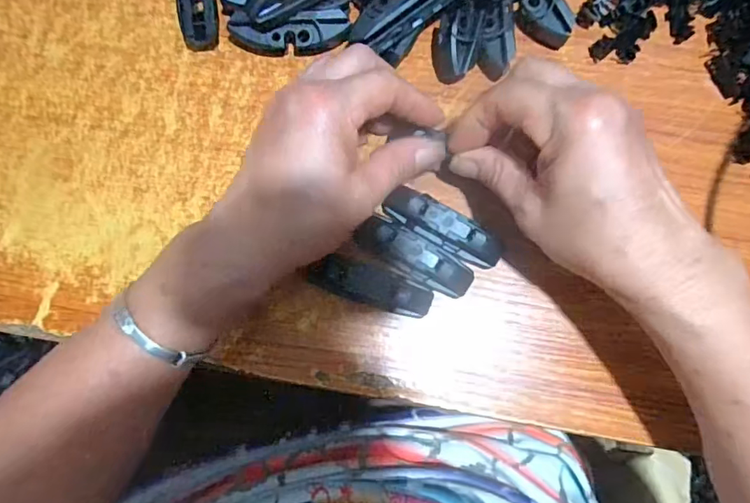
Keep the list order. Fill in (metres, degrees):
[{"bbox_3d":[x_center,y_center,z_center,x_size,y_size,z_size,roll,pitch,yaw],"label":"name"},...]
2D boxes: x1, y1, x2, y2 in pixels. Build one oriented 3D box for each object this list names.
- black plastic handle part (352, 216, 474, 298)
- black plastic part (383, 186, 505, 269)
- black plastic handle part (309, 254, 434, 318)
[{"bbox_3d":[0.023,0.003,0.287,0.069,0.020,0.023,29,85,3],"label":"black plastic handle part"},{"bbox_3d":[0.041,-0.013,0.288,0.070,0.018,0.021,32,85,3],"label":"black plastic part"},{"bbox_3d":[-0.002,0.019,0.287,0.070,0.015,0.024,16,85,2],"label":"black plastic handle part"}]

